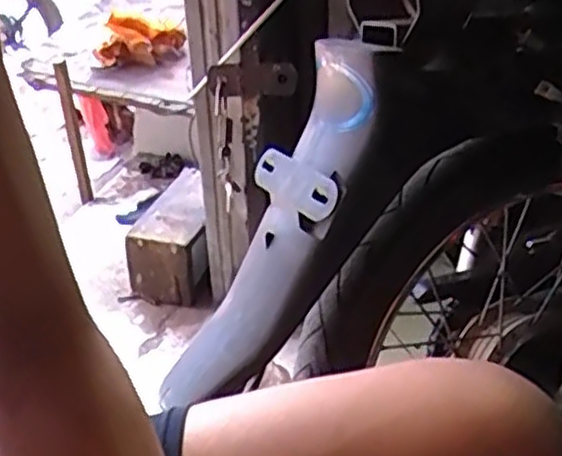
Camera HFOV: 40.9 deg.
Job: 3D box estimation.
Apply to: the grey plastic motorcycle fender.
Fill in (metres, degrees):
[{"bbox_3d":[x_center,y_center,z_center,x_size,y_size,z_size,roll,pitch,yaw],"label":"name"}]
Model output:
[{"bbox_3d":[-0.009,0.003,0.673,0.132,0.363,0.059,25,2,37],"label":"grey plastic motorcycle fender"}]

